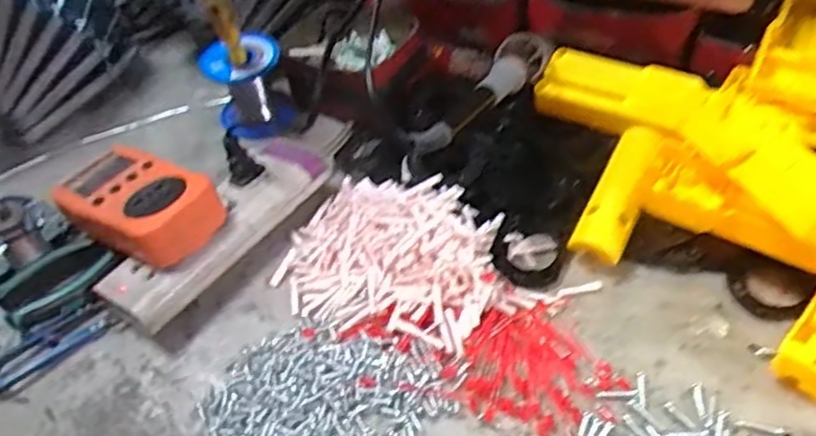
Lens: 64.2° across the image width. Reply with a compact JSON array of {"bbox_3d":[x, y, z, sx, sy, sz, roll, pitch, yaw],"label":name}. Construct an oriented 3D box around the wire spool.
[{"bbox_3d":[-0.136,-0.113,0.554,0.062,0.088,0.057,-3,49,3],"label":"wire spool"}]

